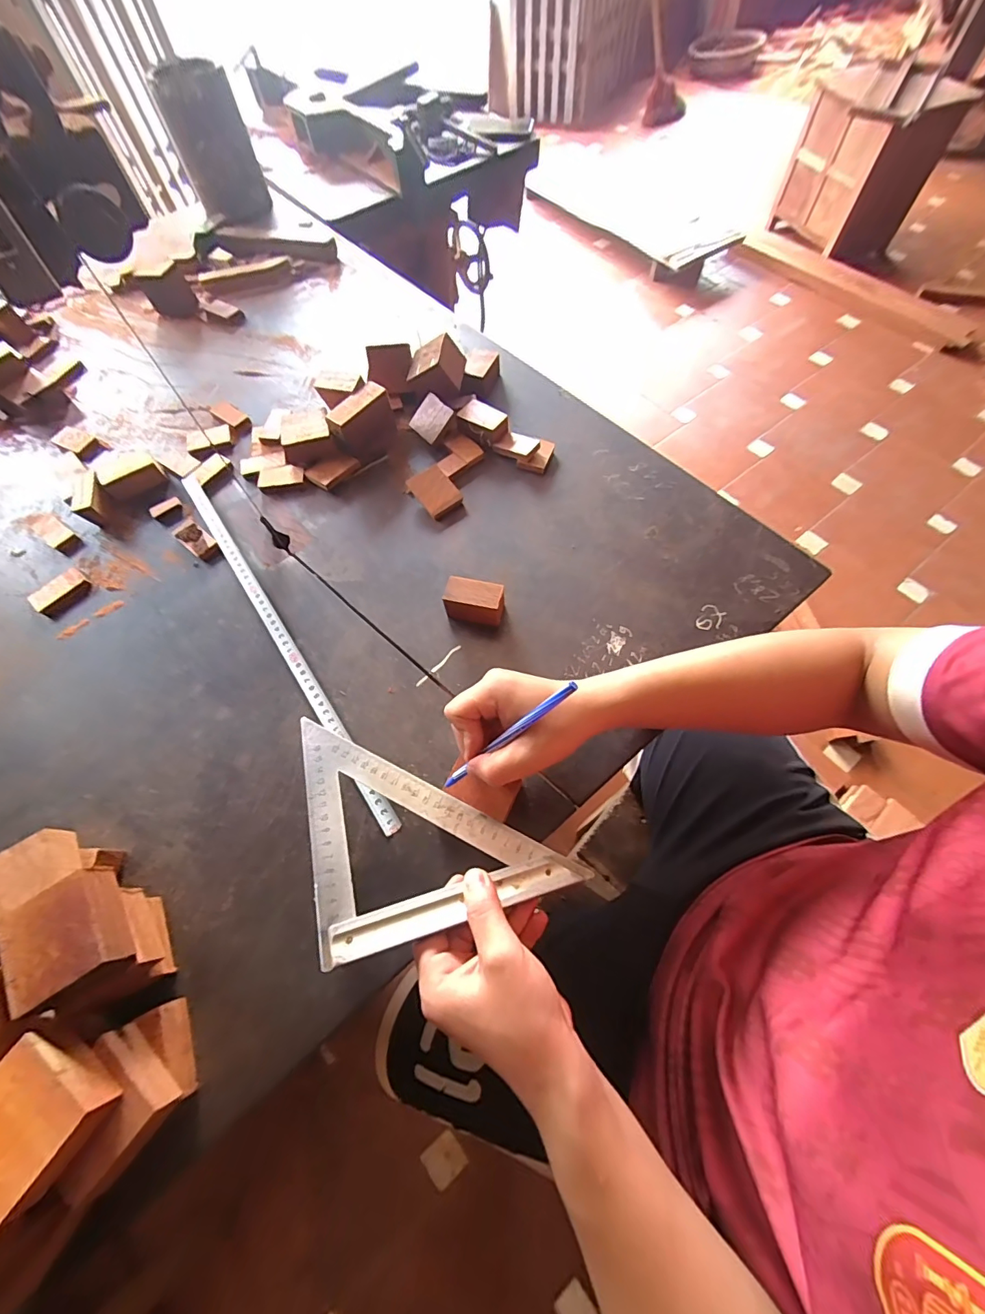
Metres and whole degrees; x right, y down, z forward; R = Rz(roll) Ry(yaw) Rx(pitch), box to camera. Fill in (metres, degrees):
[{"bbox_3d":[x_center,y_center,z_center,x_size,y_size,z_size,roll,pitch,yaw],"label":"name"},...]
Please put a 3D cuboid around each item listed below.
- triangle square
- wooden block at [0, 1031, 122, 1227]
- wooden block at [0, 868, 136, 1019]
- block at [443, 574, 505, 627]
[{"bbox_3d":[-0.073,0.150,0.338,0.248,0.033,0.126,25,68,14],"label":"triangle square"},{"bbox_3d":[-0.260,0.259,0.260,0.065,0.022,0.055,34,71,17],"label":"wooden block"},{"bbox_3d":[-0.277,0.182,0.300,0.055,0.026,0.062,-31,67,-11],"label":"wooden block"},{"bbox_3d":[-0.017,-0.053,0.460,0.059,0.038,0.032,13,66,9],"label":"block"}]

